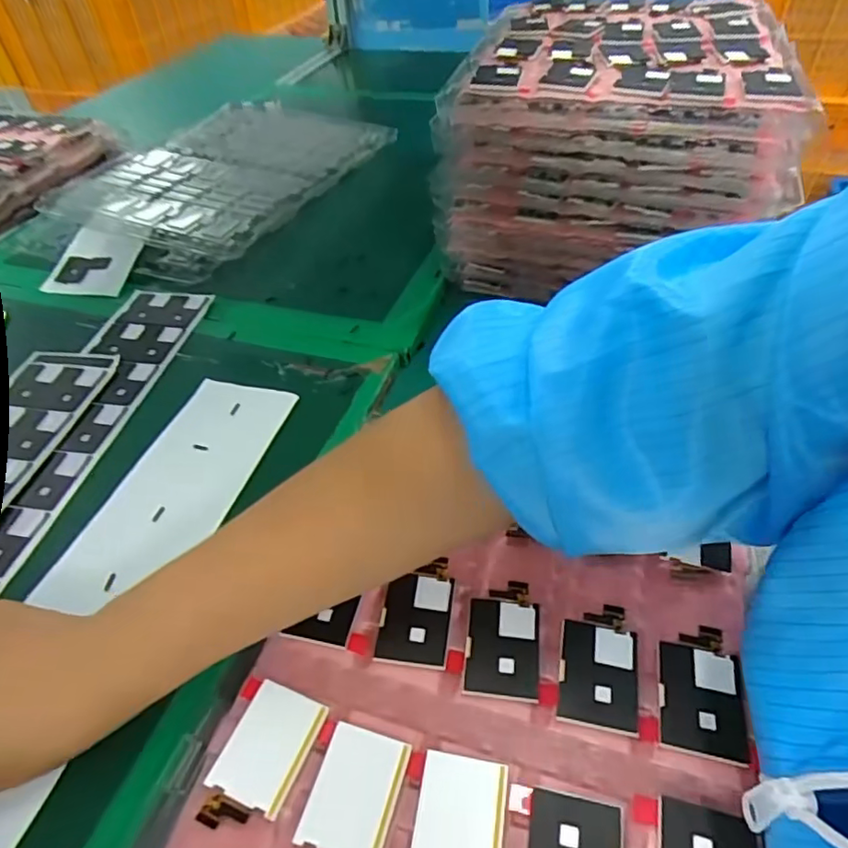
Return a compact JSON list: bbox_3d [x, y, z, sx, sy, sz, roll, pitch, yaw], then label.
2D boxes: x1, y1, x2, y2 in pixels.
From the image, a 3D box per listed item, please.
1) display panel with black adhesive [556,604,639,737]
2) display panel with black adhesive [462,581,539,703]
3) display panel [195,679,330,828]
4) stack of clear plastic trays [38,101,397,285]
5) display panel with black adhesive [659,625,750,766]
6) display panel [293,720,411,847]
[{"bbox_3d":[0.082,0.114,0.274,0.034,0.006,0.057,8,47,12],"label":"display panel with black adhesive"},{"bbox_3d":[0.039,0.104,0.284,0.034,0.004,0.057,5,47,7],"label":"display panel with black adhesive"},{"bbox_3d":[-0.070,0.143,0.250,0.034,0.004,0.056,17,49,15],"label":"display panel"},{"bbox_3d":[-0.227,-0.298,0.681,0.253,0.039,0.372,16,48,19],"label":"stack of clear plastic trays"},{"bbox_3d":[0.125,0.119,0.263,0.034,0.004,0.057,6,46,14],"label":"display panel with black adhesive"},{"bbox_3d":[-0.030,0.157,0.238,0.034,0.006,0.056,9,48,13],"label":"display panel"}]

